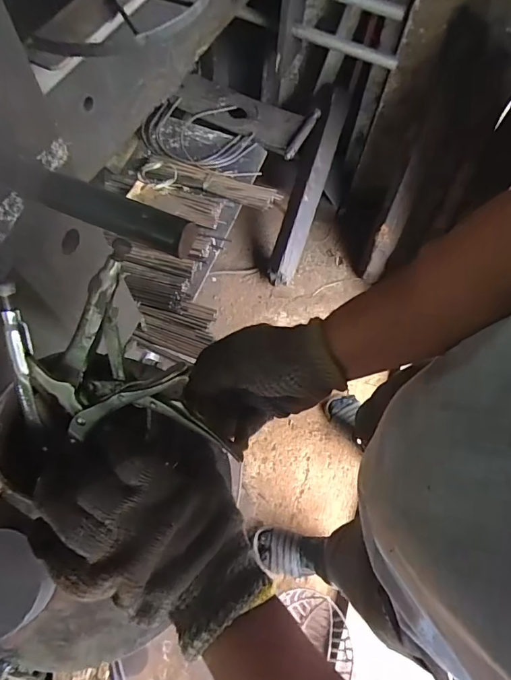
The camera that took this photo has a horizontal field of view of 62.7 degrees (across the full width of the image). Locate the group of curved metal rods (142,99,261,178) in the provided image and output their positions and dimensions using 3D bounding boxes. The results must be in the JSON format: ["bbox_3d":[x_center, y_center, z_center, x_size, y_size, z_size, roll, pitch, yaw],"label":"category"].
[{"bbox_3d":[-0.148,-0.540,1.112,0.288,0.034,0.248,-8,68,-5],"label":"group of curved metal rods"}]

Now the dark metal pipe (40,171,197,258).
[{"bbox_3d":[-0.122,-0.112,0.376,0.143,0.025,0.027,21,69,6],"label":"dark metal pipe"}]

